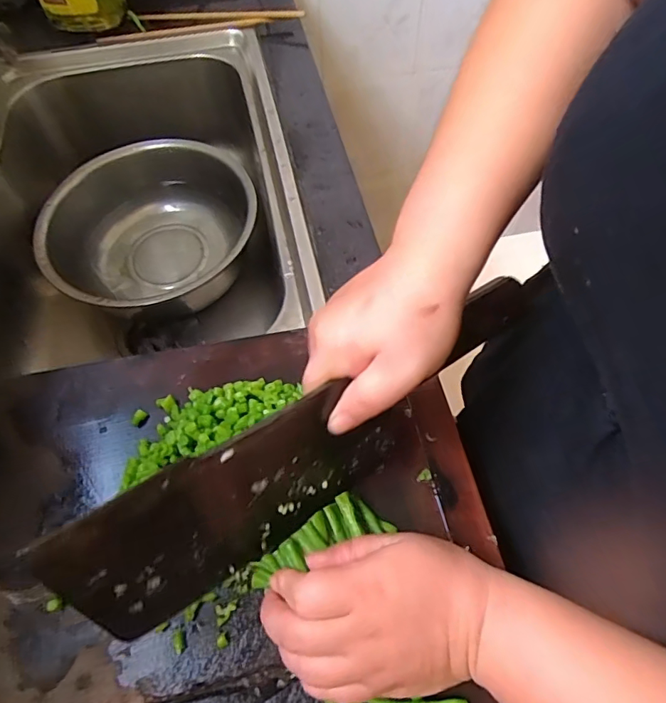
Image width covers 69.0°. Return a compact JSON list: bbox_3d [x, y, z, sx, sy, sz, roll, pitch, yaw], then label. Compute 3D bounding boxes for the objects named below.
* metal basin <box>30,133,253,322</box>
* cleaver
[{"bbox_3d":[-0.241,-0.157,0.672,0.261,0.110,0.274,-1,59,2],"label":"metal basin"},{"bbox_3d":[0.001,0.053,0.283,0.295,0.111,0.027,-30,61,-20],"label":"cleaver"}]

